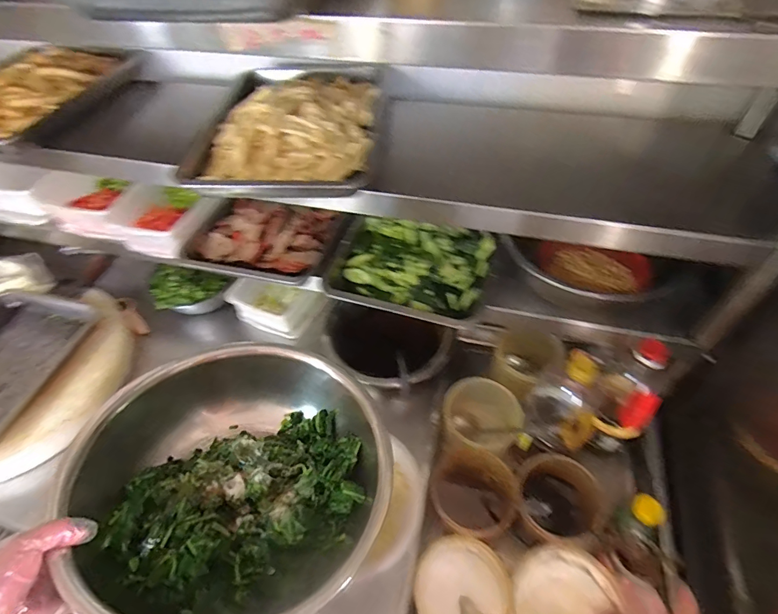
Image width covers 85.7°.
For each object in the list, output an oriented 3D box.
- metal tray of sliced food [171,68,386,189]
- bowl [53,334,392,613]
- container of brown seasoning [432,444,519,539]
[{"bbox_3d":[-0.155,-0.296,0.683,0.284,0.050,0.374,-1,51,3],"label":"metal tray of sliced food"},{"bbox_3d":[-0.198,0.231,0.569,0.375,0.180,0.346,31,59,25],"label":"bowl"},{"bbox_3d":[0.139,0.304,0.687,0.127,0.086,0.123,-2,51,2],"label":"container of brown seasoning"}]

